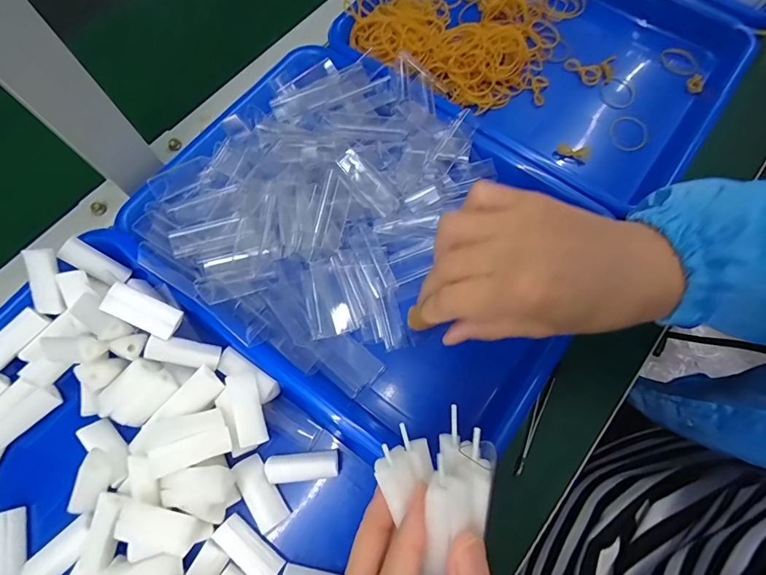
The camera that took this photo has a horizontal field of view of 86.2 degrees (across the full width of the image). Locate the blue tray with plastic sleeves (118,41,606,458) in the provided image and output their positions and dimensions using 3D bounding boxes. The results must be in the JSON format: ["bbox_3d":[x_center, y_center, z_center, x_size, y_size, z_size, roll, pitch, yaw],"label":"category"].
[{"bbox_3d":[-0.001,-0.046,0.318,0.325,0.062,0.252,35,74,12],"label":"blue tray with plastic sleeves"}]

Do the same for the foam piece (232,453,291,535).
[{"bbox_3d":[-0.081,0.134,0.267,0.021,0.011,0.045,-33,74,-11],"label":"foam piece"}]

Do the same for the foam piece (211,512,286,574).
[{"bbox_3d":[-0.084,0.163,0.255,0.045,0.013,0.016,37,75,12],"label":"foam piece"}]

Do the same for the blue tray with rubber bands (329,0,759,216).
[{"bbox_3d":[0.137,-0.230,0.411,0.355,0.070,0.254,33,74,11],"label":"blue tray with rubber bands"}]

